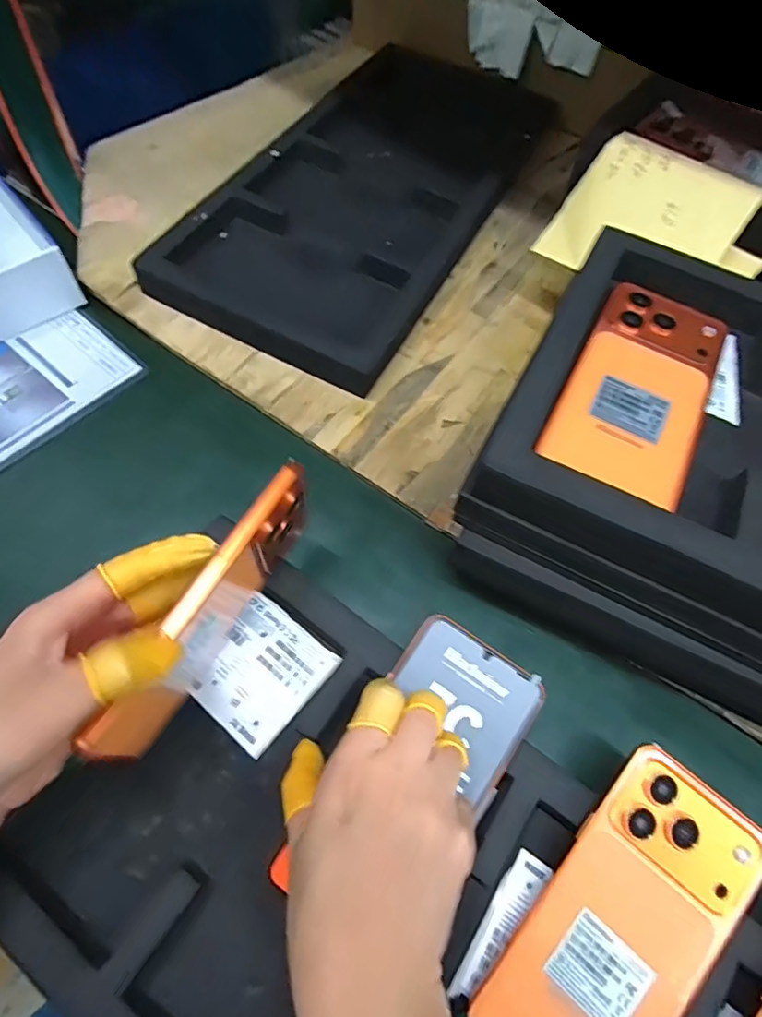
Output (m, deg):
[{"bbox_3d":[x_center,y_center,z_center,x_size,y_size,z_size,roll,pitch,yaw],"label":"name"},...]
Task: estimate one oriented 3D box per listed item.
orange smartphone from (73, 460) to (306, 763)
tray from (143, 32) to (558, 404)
[{"bbox_3d":[-0.085,0.055,0.276,0.014,0.081,0.155,29,67,13],"label":"orange smartphone"},{"bbox_3d":[-0.008,-0.326,0.526,0.226,0.034,0.456,25,63,8],"label":"tray"}]

